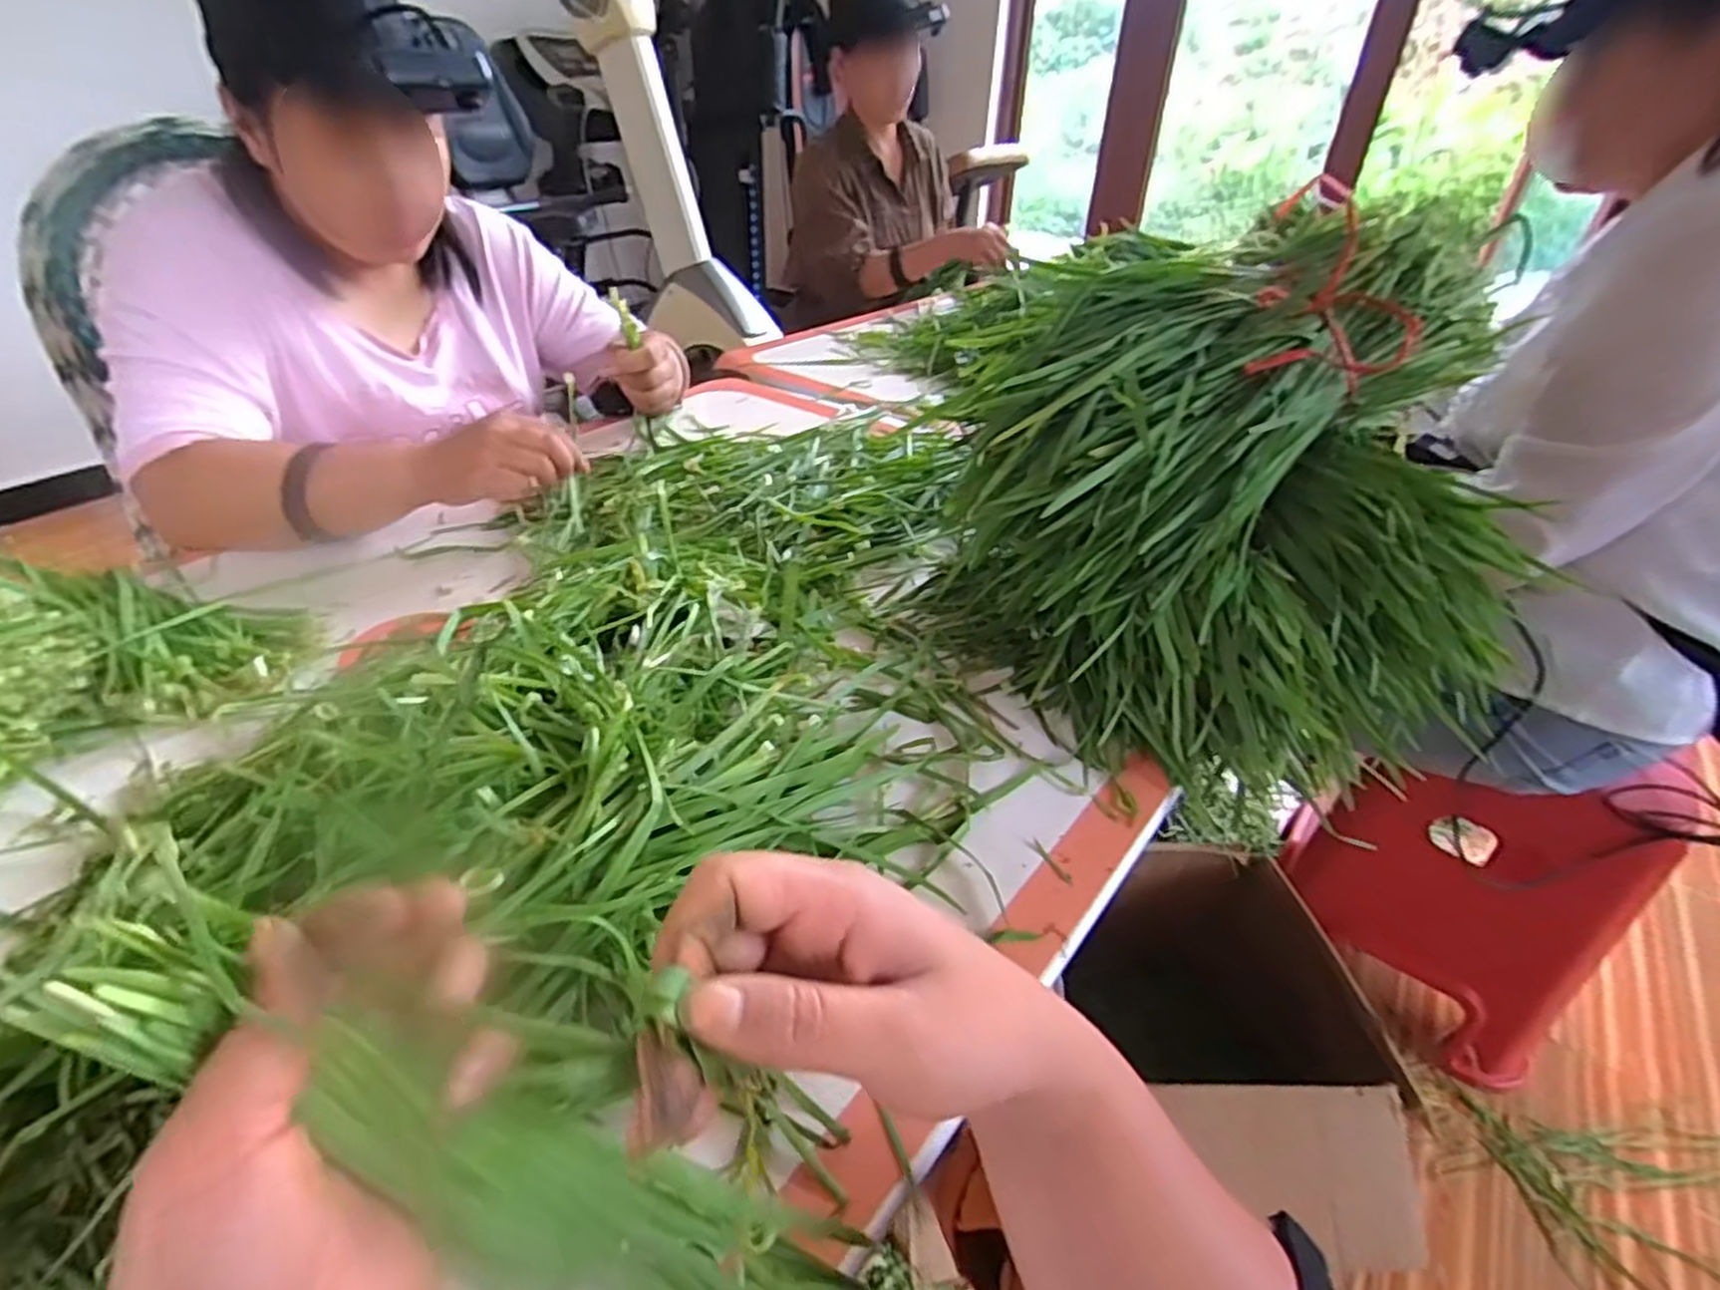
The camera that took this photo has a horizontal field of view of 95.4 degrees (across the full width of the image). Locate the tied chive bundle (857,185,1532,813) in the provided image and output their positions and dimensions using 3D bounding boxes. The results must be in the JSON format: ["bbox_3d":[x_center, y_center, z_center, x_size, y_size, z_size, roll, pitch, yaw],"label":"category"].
[{"bbox_3d":[0.235,-0.111,0.538,0.292,0.263,0.357,-17,41,-24],"label":"tied chive bundle"}]

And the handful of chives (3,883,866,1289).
[{"bbox_3d":[-0.095,0.155,0.234,0.258,0.023,0.044,43,31,-22],"label":"handful of chives"}]

